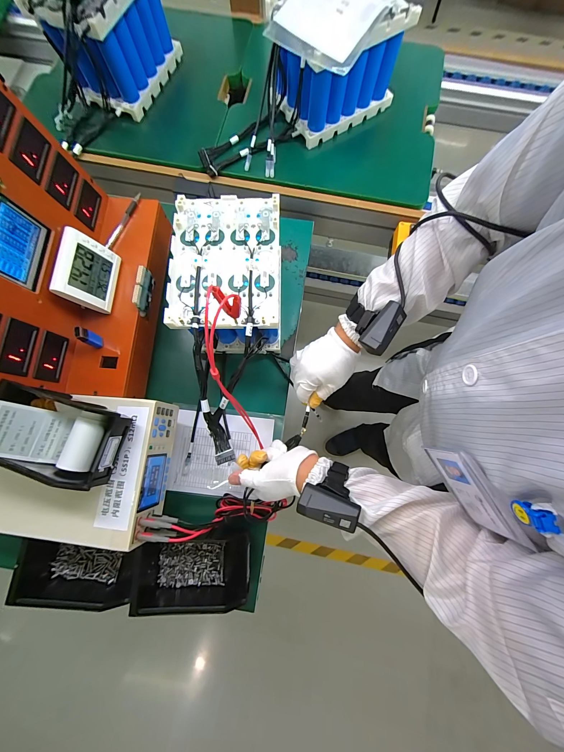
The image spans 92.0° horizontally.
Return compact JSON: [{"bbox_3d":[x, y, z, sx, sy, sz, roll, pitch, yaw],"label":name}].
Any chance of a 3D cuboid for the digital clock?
[{"bbox_3d":[-0.327,-0.175,0.462,0.023,0.096,0.114,-2,77,27],"label":"digital clock"}]

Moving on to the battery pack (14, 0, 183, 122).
[{"bbox_3d":[-0.365,-0.736,0.575,0.162,0.186,0.235,24,79,5],"label":"battery pack"}]

